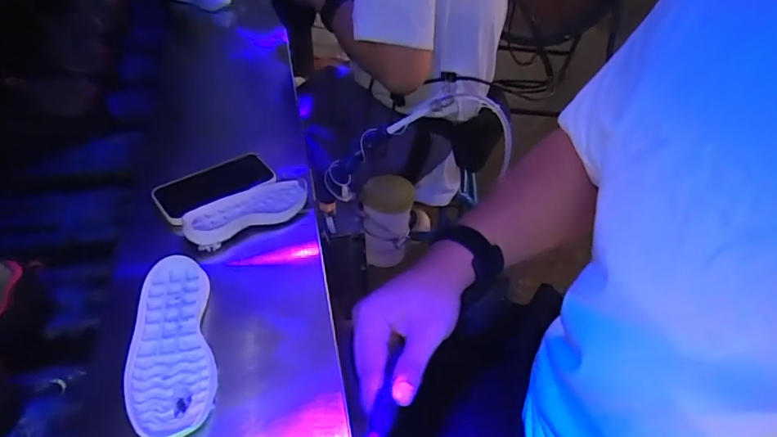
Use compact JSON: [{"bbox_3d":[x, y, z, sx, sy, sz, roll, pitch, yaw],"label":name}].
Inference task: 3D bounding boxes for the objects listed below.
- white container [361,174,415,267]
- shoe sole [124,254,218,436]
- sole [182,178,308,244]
[{"bbox_3d":[-0.005,0.009,0.753,0.072,0.138,0.066,0,45,-5],"label":"white container"},{"bbox_3d":[-0.220,0.122,0.487,0.079,0.021,0.196,-10,47,-15],"label":"shoe sole"},{"bbox_3d":[-0.180,-0.014,0.619,0.155,0.019,0.068,-21,51,-24],"label":"sole"}]

